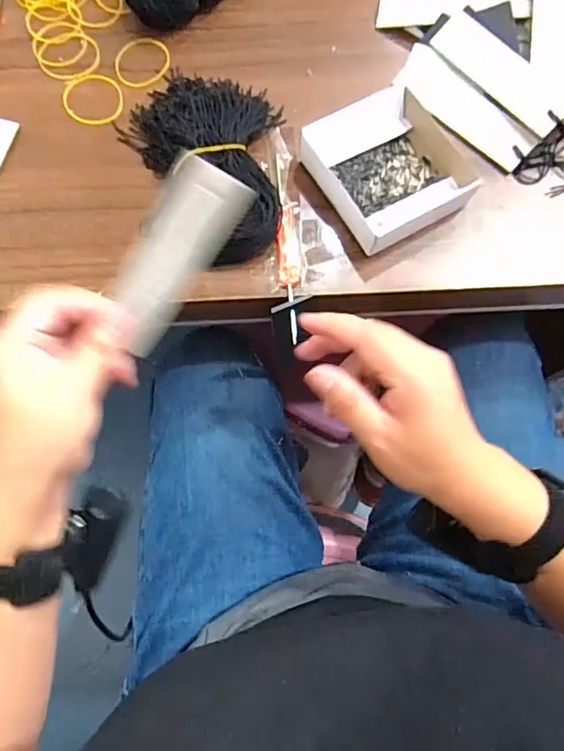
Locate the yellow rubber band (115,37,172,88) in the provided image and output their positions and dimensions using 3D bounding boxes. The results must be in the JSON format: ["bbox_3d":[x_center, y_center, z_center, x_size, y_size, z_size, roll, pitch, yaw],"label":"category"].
[{"bbox_3d":[-0.118,-0.267,0.427,0.046,0.004,0.052,9,77,1],"label":"yellow rubber band"}]

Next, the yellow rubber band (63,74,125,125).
[{"bbox_3d":[-0.156,-0.230,0.418,0.049,0.004,0.053,0,77,-1],"label":"yellow rubber band"}]

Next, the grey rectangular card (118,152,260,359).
[{"bbox_3d":[-0.061,-0.062,0.279,0.113,0.042,0.004,-52,38,24],"label":"grey rectangular card"}]

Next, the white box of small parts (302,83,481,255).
[{"bbox_3d":[0.081,-0.161,0.389,0.112,0.027,0.110,-31,79,-8],"label":"white box of small parts"}]

